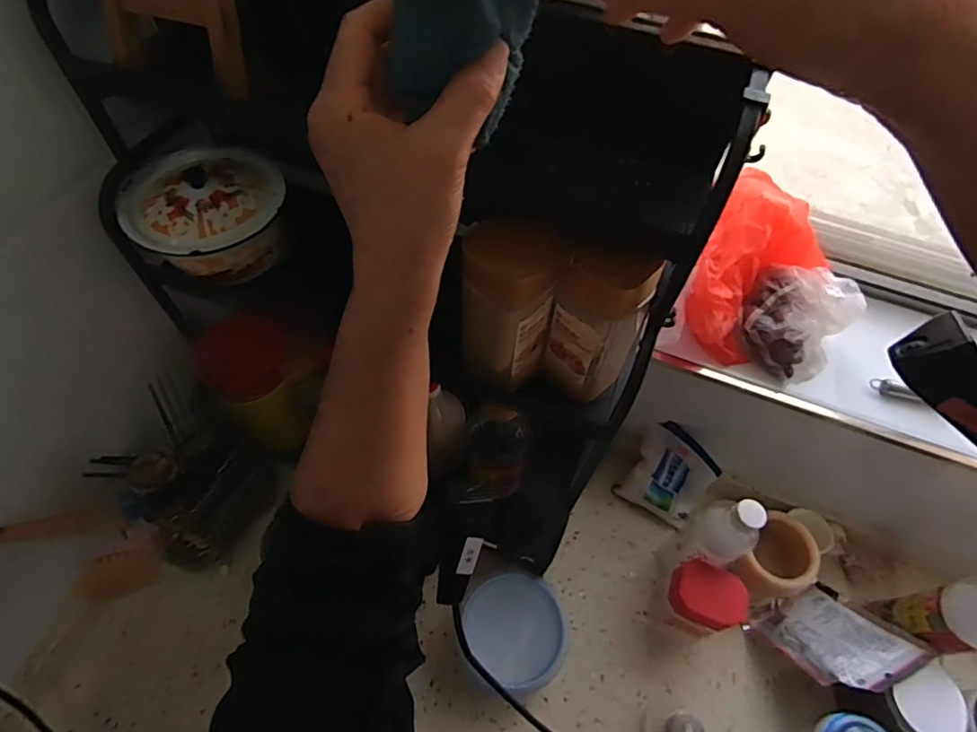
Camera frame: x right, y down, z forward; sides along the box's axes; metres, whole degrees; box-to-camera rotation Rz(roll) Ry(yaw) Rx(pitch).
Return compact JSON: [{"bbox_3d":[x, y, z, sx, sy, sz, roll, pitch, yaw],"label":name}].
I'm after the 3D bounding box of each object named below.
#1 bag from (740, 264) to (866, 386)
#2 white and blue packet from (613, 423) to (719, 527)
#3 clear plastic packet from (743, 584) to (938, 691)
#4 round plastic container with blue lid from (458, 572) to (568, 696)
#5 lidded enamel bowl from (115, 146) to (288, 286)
[{"bbox_3d":[0.362,-0.057,0.641,0.111,0.073,0.119,38,63,19],"label":"bag"},{"bbox_3d":[0.260,0.154,0.783,0.114,0.137,0.054,41,28,27],"label":"white and blue packet"},{"bbox_3d":[0.427,0.336,0.675,0.128,0.157,0.017,-20,101,-11],"label":"clear plastic packet"},{"bbox_3d":[0.031,0.335,0.681,0.123,0.056,0.125,1,58,-2],"label":"round plastic container with blue lid"},{"bbox_3d":[-0.275,-0.150,0.542,0.139,0.075,0.127,1,58,-2],"label":"lidded enamel bowl"}]

